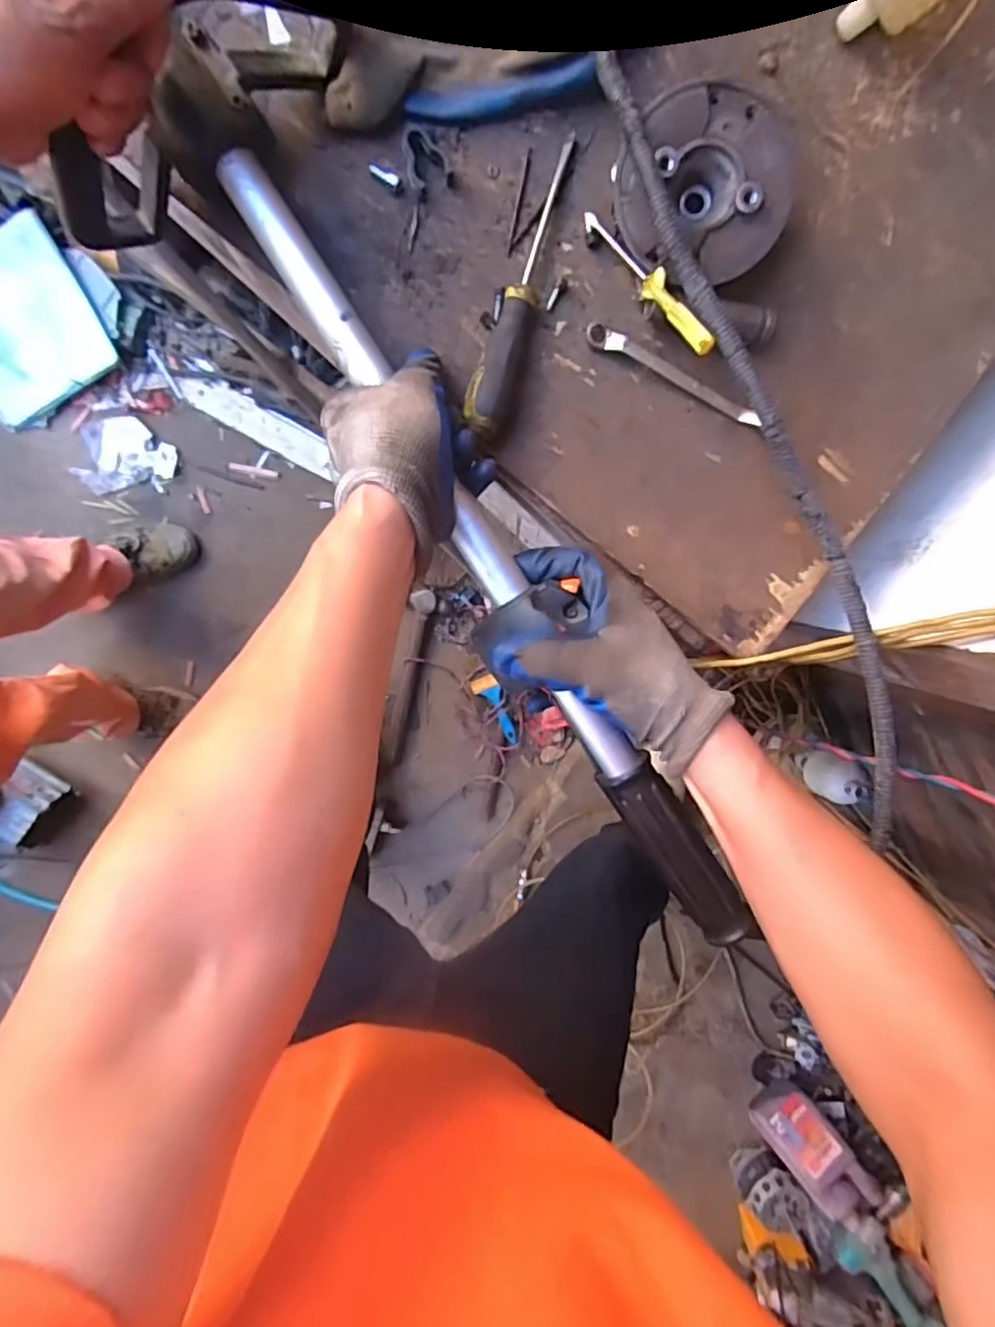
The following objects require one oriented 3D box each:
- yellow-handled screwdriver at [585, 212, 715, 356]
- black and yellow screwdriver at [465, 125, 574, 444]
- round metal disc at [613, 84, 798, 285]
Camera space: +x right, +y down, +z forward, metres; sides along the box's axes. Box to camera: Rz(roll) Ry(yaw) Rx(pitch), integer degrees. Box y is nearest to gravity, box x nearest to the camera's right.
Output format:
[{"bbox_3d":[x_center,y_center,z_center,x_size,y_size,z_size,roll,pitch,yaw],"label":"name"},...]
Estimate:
[{"bbox_3d":[0.091,-0.232,0.374,0.013,0.010,0.123,-32,73,0],"label":"yellow-handled screwdriver"},{"bbox_3d":[0.018,-0.234,0.383,0.027,0.030,0.186,18,96,-6],"label":"black and yellow screwdriver"},{"bbox_3d":[0.119,-0.279,0.375,0.097,0.046,0.097,-1,98,-4],"label":"round metal disc"}]

